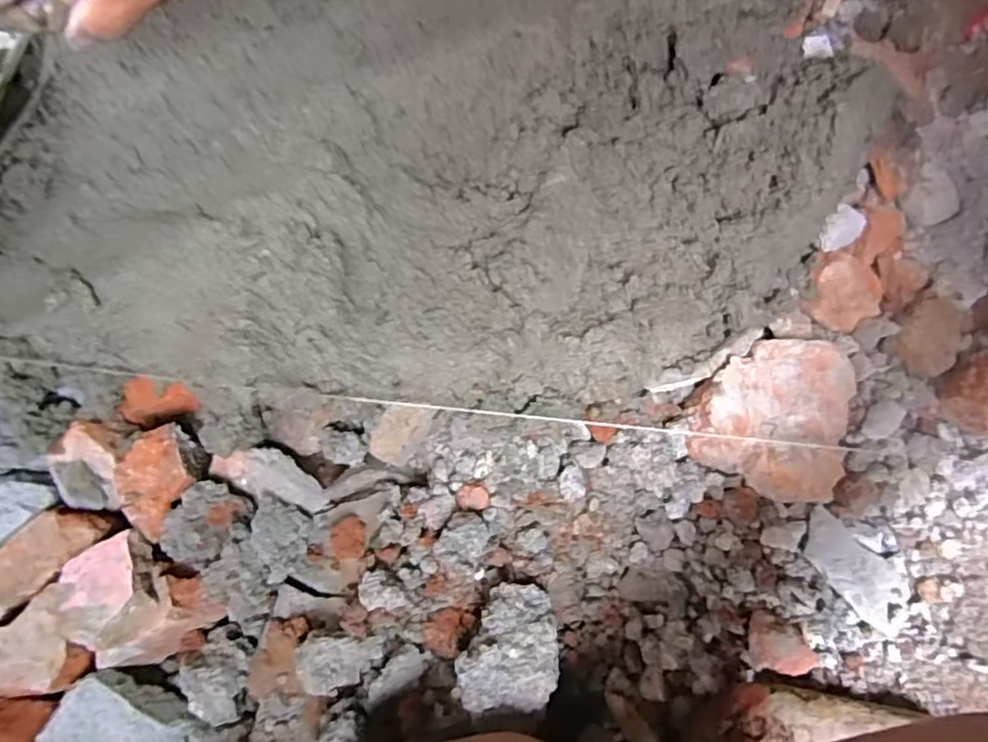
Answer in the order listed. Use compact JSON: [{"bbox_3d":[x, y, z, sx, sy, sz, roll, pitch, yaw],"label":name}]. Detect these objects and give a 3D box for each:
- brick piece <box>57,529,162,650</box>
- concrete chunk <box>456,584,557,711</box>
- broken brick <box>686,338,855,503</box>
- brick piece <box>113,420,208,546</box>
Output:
[{"bbox_3d":[-0.203,0.116,0.319,0.046,0.018,0.052,-25,73,-8],"label":"brick piece"},{"bbox_3d":[0.008,0.139,0.314,0.048,0.037,0.055,3,72,1],"label":"concrete chunk"},{"bbox_3d":[0.159,0.024,0.357,0.081,0.027,0.089,14,72,5],"label":"broken brick"},{"bbox_3d":[-0.191,0.063,0.353,0.049,0.023,0.047,-43,76,-12],"label":"brick piece"}]

